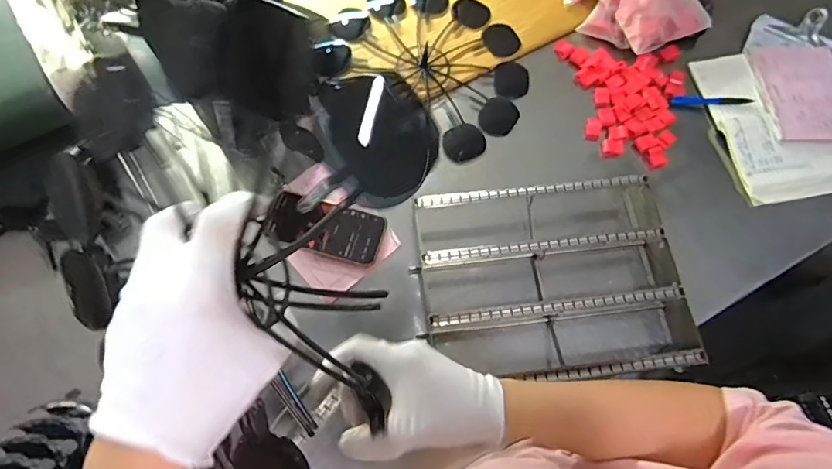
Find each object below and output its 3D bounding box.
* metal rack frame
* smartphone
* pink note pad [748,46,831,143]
[{"bbox_3d":[0.164,0.058,0.602,0.308,0.065,0.236,-4,70,-3],"label":"metal rack frame"},{"bbox_3d":[-0.118,-0.007,0.646,0.145,0.009,0.072,13,70,3],"label":"smartphone"},{"bbox_3d":[0.593,-0.215,0.730,0.128,0.014,0.177,-2,70,-3],"label":"pink note pad"}]

